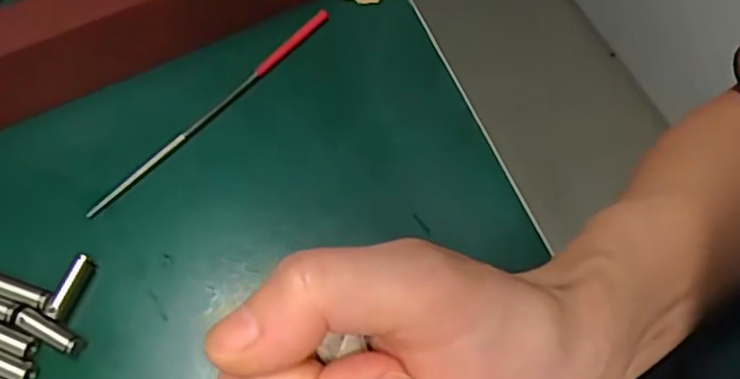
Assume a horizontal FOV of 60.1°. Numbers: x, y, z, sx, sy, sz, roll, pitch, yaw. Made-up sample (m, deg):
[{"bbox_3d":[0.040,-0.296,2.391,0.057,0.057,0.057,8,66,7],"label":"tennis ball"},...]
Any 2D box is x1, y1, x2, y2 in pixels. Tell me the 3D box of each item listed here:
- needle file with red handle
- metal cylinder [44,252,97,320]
[{"bbox_3d":[-0.066,-0.037,0.277,0.008,0.004,0.135,35,66,17],"label":"needle file with red handle"},{"bbox_3d":[-0.111,0.036,0.235,0.006,0.007,0.024,20,62,10],"label":"metal cylinder"}]

